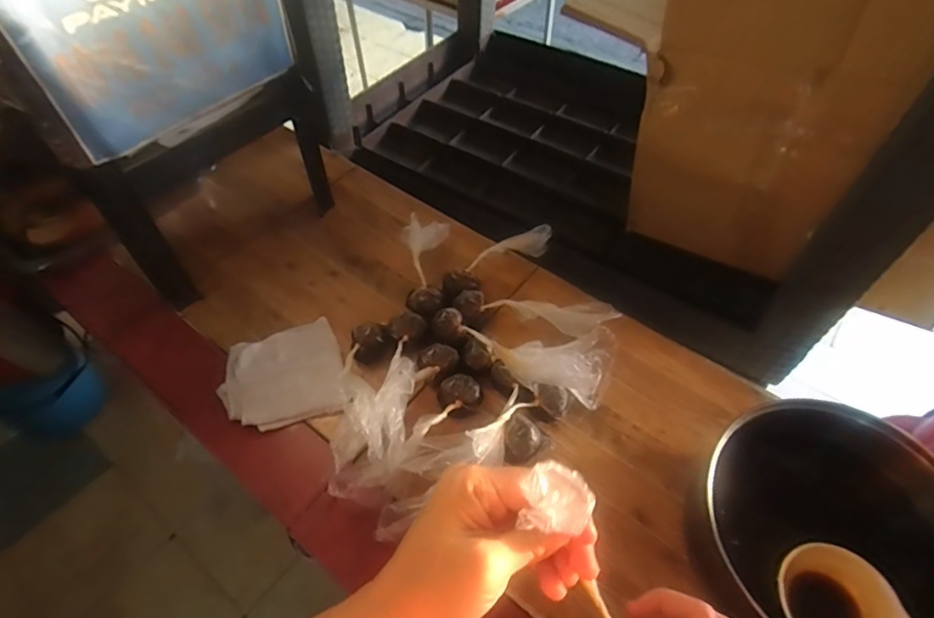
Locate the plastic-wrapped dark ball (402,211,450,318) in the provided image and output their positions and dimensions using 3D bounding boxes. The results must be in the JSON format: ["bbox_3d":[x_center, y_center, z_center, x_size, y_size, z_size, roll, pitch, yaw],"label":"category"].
[{"bbox_3d":[-0.064,-0.061,0.765,0.067,0.052,0.195,1,53,1],"label":"plastic-wrapped dark ball"}]

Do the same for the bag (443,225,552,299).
[{"bbox_3d":[0.051,-0.073,0.780,0.224,0.043,0.047,-35,60,-23],"label":"bag"}]

